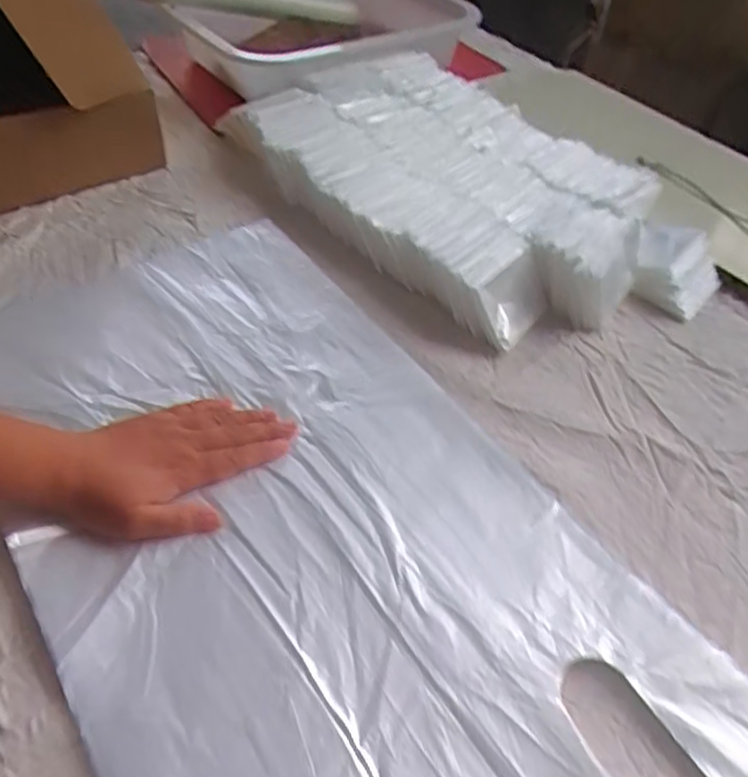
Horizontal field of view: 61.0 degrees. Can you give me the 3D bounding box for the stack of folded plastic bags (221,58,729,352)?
[{"bbox_3d":[0.086,-0.210,0.653,0.278,0.069,0.483,-30,57,-28],"label":"stack of folded plastic bags"}]

